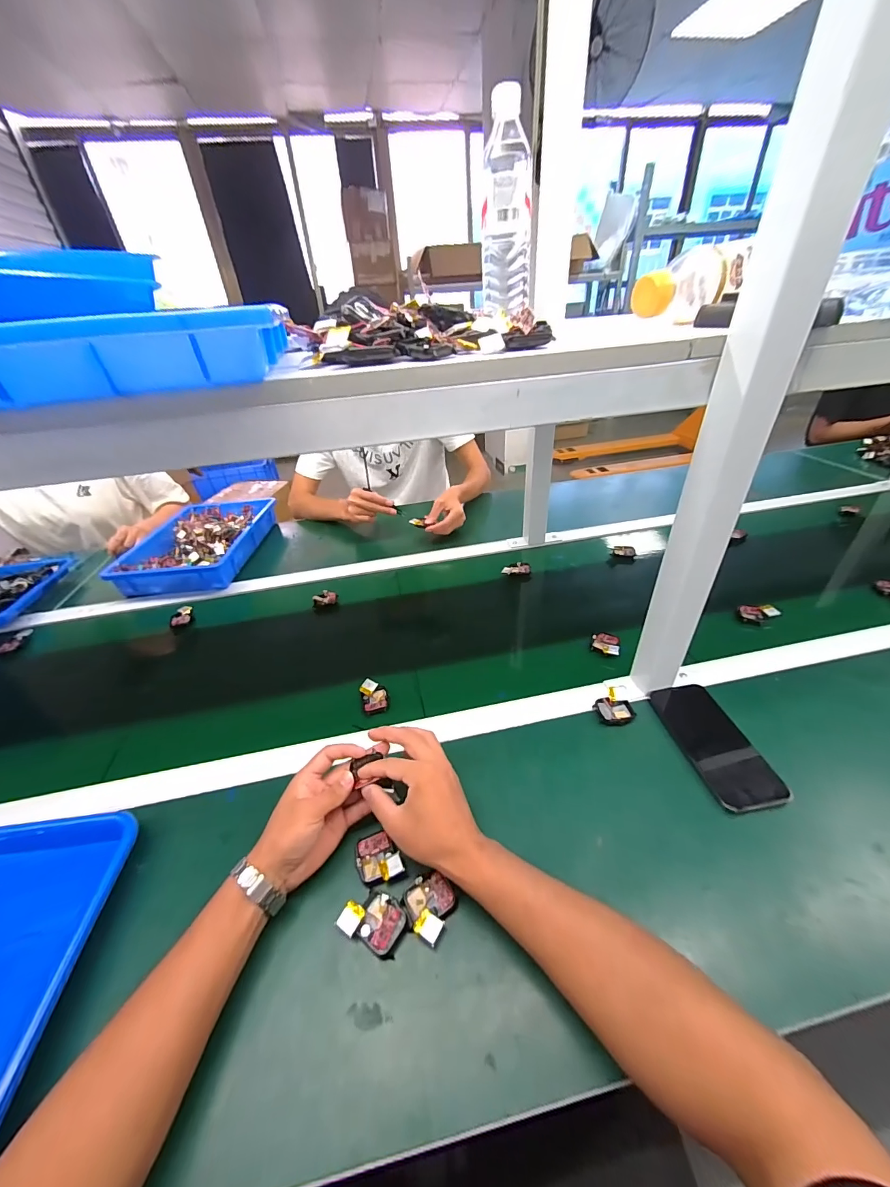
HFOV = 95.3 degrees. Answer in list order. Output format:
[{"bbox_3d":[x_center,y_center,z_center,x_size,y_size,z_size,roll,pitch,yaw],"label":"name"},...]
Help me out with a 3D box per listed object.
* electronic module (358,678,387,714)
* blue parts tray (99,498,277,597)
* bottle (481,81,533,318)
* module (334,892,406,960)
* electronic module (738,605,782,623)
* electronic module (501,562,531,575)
[{"bbox_3d":[-0.101,0.145,0.580,0.036,0.017,0.049,-12,37,-10],"label":"electronic module"},{"bbox_3d":[-0.573,-0.125,0.965,0.245,0.060,0.374,-3,36,2],"label":"blue parts tray"},{"bbox_3d":[0.075,-0.466,0.496,0.063,0.197,0.064,1,37,7],"label":"bottle"},{"bbox_3d":[-0.064,0.295,0.369,0.053,0.016,0.040,13,40,22],"label":"module"},{"bbox_3d":[0.520,0.036,0.676,0.055,0.028,0.031,4,37,11],"label":"electronic module"},{"bbox_3d":[0.146,-0.051,0.831,0.058,0.015,0.028,-4,36,1],"label":"electronic module"}]

